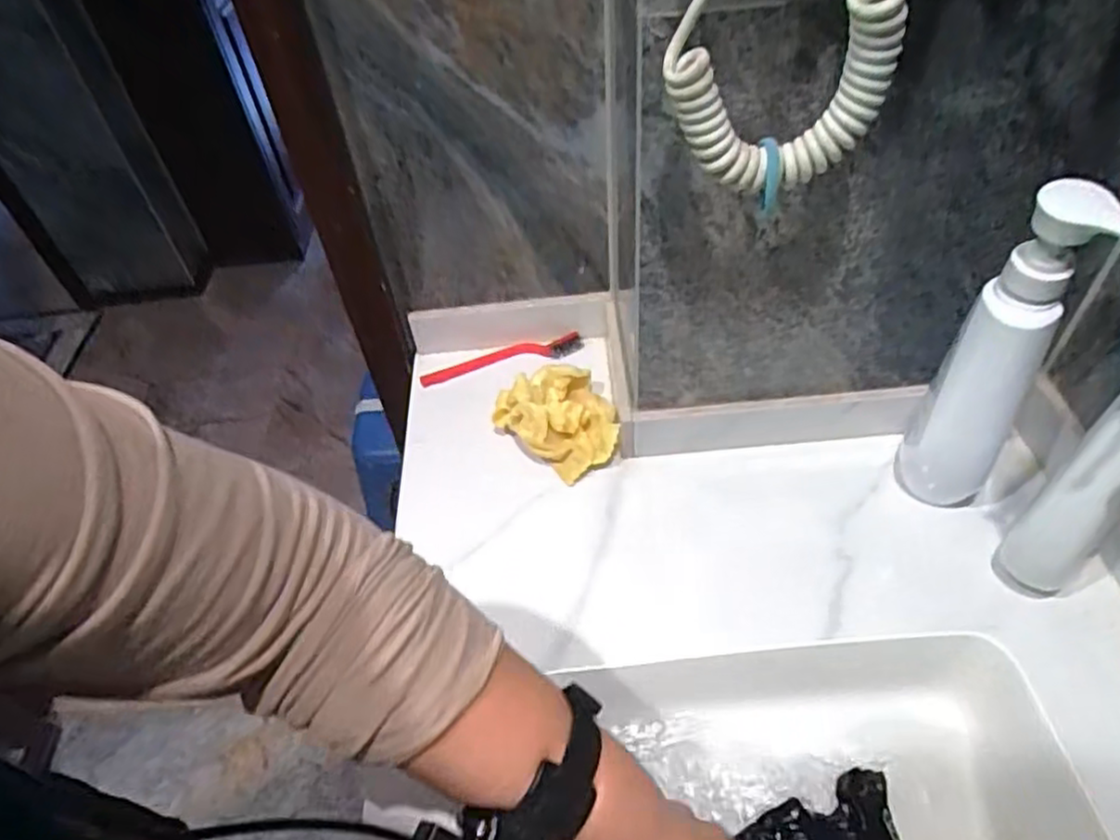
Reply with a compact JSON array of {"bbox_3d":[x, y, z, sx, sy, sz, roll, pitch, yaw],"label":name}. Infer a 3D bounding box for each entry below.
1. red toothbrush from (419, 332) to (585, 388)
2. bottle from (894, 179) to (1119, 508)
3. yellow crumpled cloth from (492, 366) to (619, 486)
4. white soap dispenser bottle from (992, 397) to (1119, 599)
[{"bbox_3d":[-0.058,-0.060,0.727,0.164,0.020,0.025,-11,47,-4],"label":"red toothbrush"},{"bbox_3d":[0.297,-0.038,0.493,0.072,0.259,0.056,21,53,24],"label":"bottle"},{"bbox_3d":[0.003,-0.005,0.640,0.093,0.052,0.105,-35,53,-23],"label":"yellow crumpled cloth"},{"bbox_3d":[0.340,0.036,0.455,0.069,0.216,0.053,-32,52,-21],"label":"white soap dispenser bottle"}]

